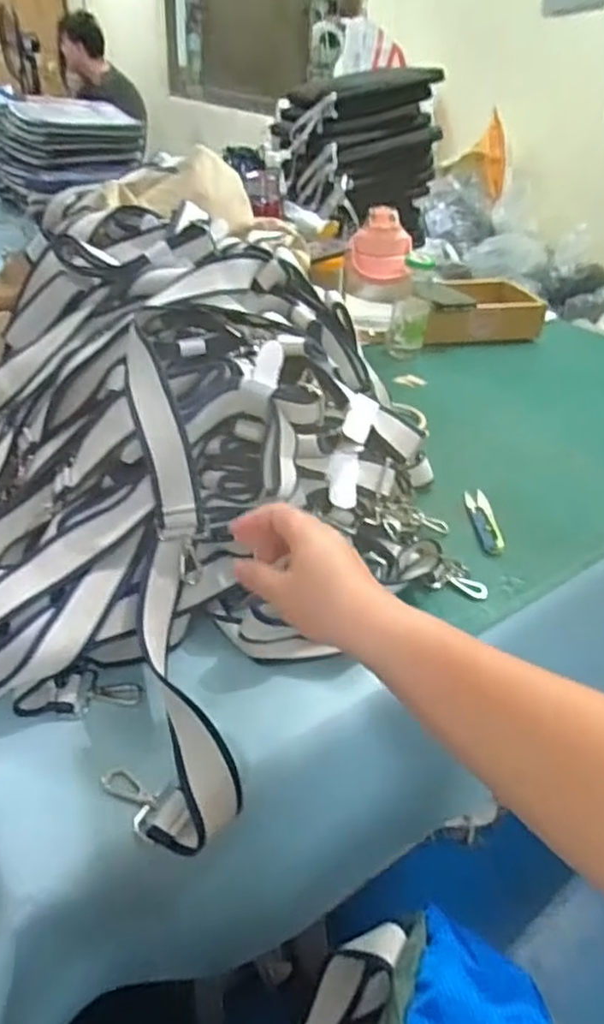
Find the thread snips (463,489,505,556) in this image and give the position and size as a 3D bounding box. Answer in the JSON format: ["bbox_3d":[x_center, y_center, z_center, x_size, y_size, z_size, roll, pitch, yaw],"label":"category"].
[{"bbox_3d":[0.205,0.009,0.726,0.026,0.010,0.114,3,36,-1],"label":"thread snips"}]

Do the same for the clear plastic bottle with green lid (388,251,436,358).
[{"bbox_3d":[0.184,-0.345,1.075,0.061,0.168,0.069,9,36,7],"label":"clear plastic bottle with green lid"}]

